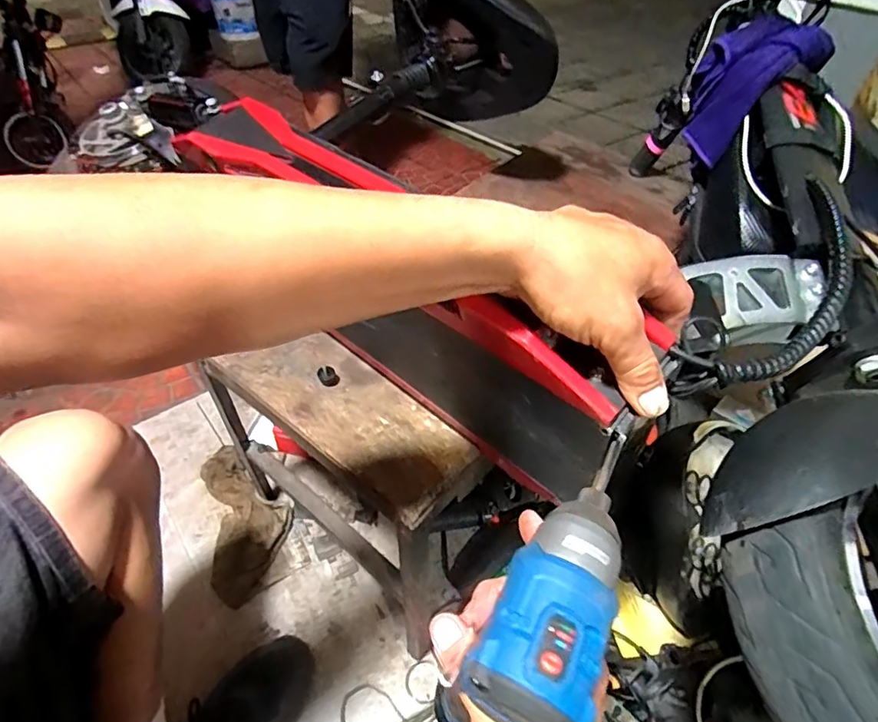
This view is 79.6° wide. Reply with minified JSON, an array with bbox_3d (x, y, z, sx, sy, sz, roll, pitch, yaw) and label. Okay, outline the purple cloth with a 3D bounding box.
[{"bbox_3d":[0.355,-0.314,0.610,0.130,0.118,0.133,25,51,19],"label":"purple cloth"}]

